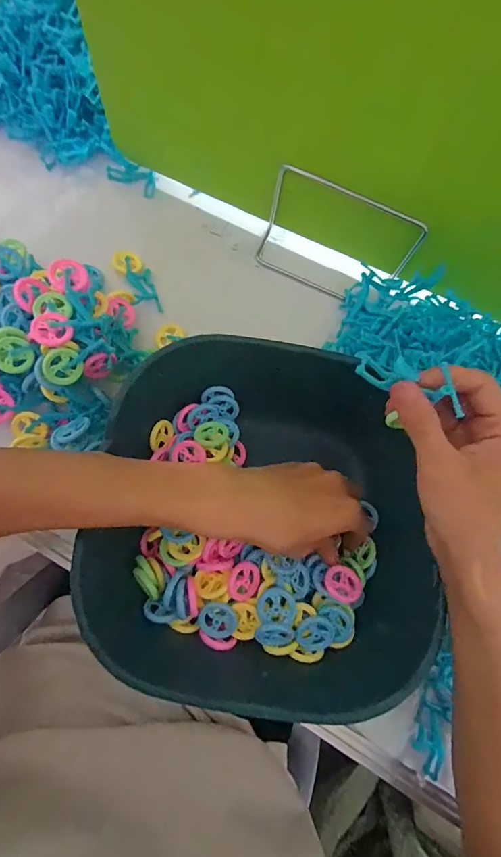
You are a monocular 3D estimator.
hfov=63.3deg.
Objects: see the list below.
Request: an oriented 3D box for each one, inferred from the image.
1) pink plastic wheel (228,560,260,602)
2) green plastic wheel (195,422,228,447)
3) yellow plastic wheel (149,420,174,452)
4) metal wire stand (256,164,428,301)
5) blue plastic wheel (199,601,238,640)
[{"bbox_3d":[-0.005,0.120,0.320,0.027,0.006,0.029,46,71,-19],"label":"pink plastic wheel"},{"bbox_3d":[-0.034,0.004,0.353,0.028,0.008,0.025,5,74,-2],"label":"green plastic wheel"},{"bbox_3d":[-0.077,0.007,0.352,0.004,0.026,0.027,8,85,23],"label":"yellow plastic wheel"},{"bbox_3d":[0.082,-0.183,0.405,0.154,0.085,0.054,25,74,3],"label":"metal wire stand"},{"bbox_3d":[-0.025,0.148,0.312,0.028,0.004,0.028,0,90,-6],"label":"blue plastic wheel"}]

